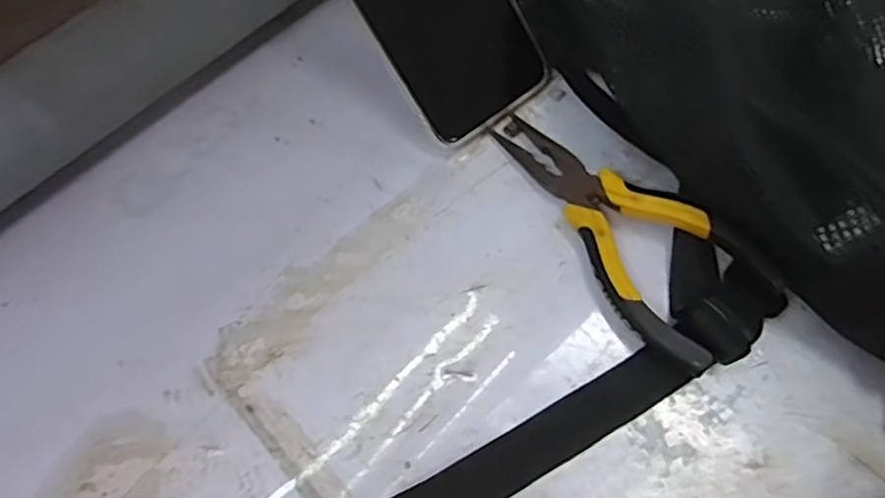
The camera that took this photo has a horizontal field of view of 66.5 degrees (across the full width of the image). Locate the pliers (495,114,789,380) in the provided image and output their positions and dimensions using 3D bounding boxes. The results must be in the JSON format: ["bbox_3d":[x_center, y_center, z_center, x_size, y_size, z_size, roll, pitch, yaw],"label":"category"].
[{"bbox_3d":[0.088,-0.015,0.328,0.060,0.027,0.151,-32,70,-10],"label":"pliers"}]

